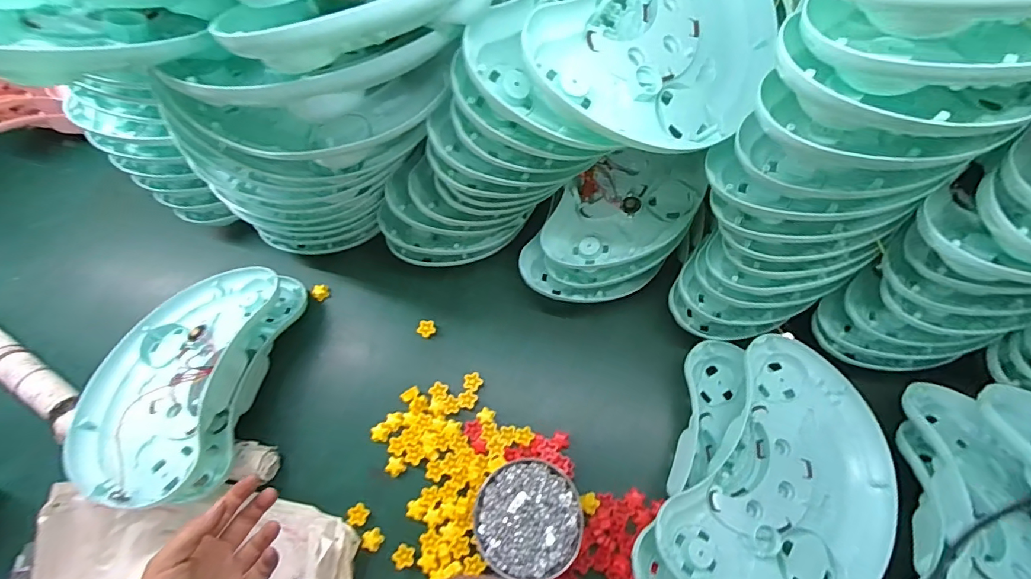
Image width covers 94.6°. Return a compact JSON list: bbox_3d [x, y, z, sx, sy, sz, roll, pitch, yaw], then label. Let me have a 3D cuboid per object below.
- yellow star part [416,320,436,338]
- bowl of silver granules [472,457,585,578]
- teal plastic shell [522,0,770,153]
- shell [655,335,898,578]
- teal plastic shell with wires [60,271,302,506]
[{"bbox_3d":[-0.138,0.061,0.738,0.027,0.021,0.024,-29,68,-10],"label":"yellow star part"},{"bbox_3d":[0.016,0.288,0.600,0.129,0.042,0.131,-1,66,2],"label":"bowl of silver granules"},{"bbox_3d":[0.180,-0.263,0.491,0.258,0.076,0.344,37,69,-11],"label":"teal plastic shell"},{"bbox_3d":[0.326,0.230,0.565,0.221,0.054,0.328,34,71,16],"label":"shell"},{"bbox_3d":[-0.466,0.118,0.674,0.228,0.117,0.329,7,66,6],"label":"teal plastic shell with wires"}]

